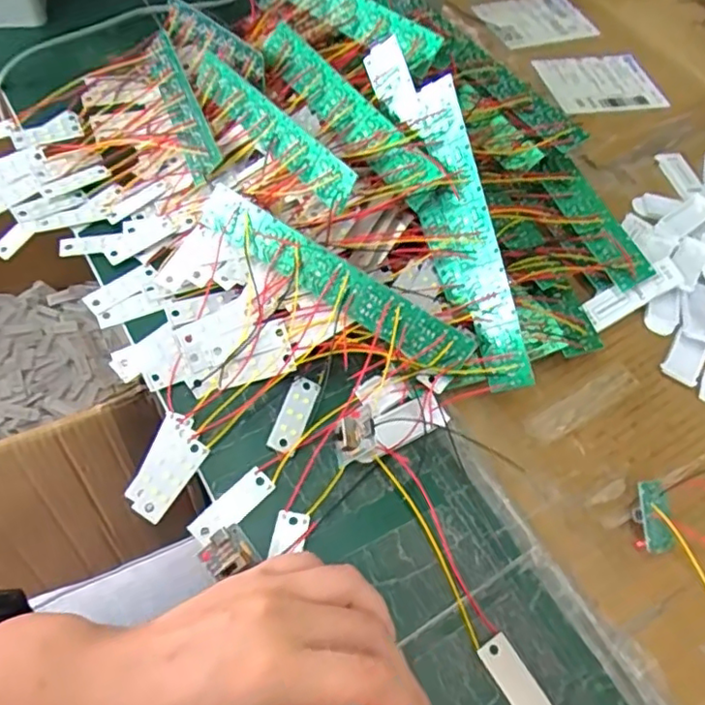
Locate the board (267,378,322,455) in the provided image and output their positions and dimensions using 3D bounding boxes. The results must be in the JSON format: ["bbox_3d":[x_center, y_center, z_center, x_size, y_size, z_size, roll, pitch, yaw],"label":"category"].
[{"bbox_3d":[-0.032,0.036,0.338,0.016,0.004,0.045,29,62,-11],"label":"board"}]

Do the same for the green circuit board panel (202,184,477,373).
[{"bbox_3d":[-0.012,-0.042,0.343,0.174,0.007,0.026,33,103,9],"label":"green circuit board panel"}]

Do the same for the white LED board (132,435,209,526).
[{"bbox_3d":[-0.096,0.067,0.318,0.016,0.004,0.046,31,71,8],"label":"white LED board"}]

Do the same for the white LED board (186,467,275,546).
[{"bbox_3d":[-0.063,0.080,0.310,0.046,0.009,0.015,-39,71,-24],"label":"white LED board"}]

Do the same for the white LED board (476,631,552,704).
[{"bbox_3d":[0.079,0.157,0.282,0.017,0.004,0.046,-28,67,-20],"label":"white LED board"}]

